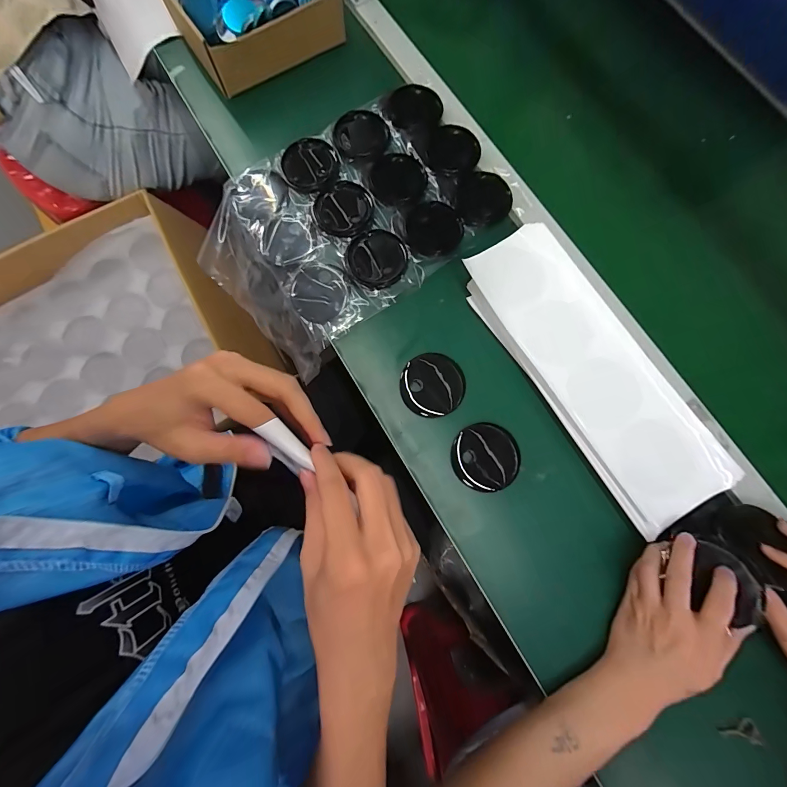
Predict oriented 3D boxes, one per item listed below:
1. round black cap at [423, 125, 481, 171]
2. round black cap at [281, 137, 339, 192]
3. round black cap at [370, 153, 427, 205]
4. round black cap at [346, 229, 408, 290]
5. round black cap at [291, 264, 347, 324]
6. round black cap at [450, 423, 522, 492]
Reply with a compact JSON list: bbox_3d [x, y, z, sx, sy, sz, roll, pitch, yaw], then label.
[{"bbox_3d":[0.083,-0.338,0.485,0.073,0.013,0.069,0,79,0],"label":"round black cap"},{"bbox_3d":[-0.113,-0.310,0.471,0.073,0.006,0.077,0,79,0],"label":"round black cap"},{"bbox_3d":[0.007,-0.292,0.474,0.071,0.009,0.078,0,79,0],"label":"round black cap"},{"bbox_3d":[-0.021,-0.174,0.447,0.075,0.007,0.077,0,79,0],"label":"round black cap"},{"bbox_3d":[-0.094,-0.125,0.437,0.066,0.007,0.075,-4,79,-1],"label":"round black cap"},{"bbox_3d":[0.108,0.074,0.405,0.077,0.007,0.075,0,79,0],"label":"round black cap"}]

